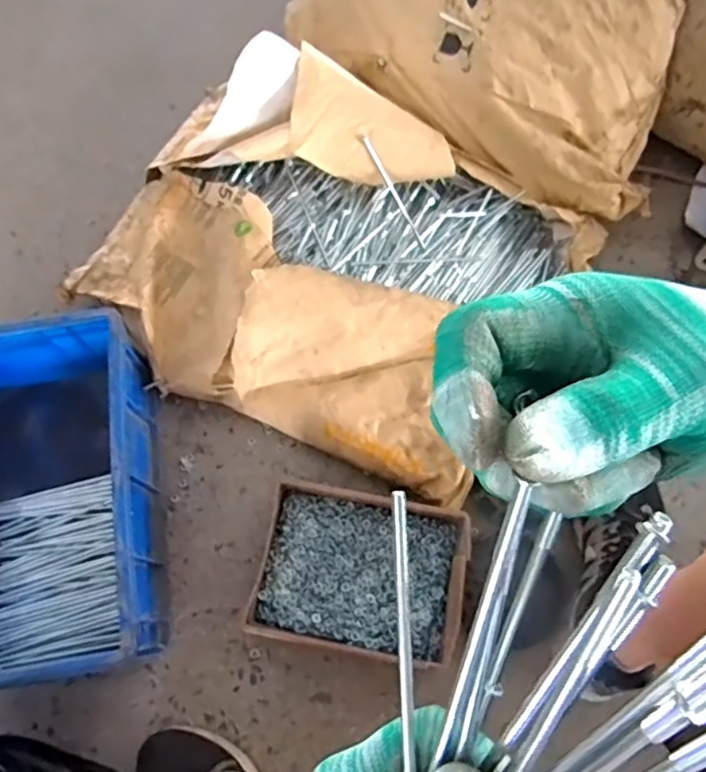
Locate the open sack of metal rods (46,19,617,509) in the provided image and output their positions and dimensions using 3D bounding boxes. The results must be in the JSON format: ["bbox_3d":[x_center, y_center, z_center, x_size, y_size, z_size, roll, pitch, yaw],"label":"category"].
[{"bbox_3d":[-0.036,-0.184,0.819,0.616,0.186,0.477,27,72,11],"label":"open sack of metal rods"}]

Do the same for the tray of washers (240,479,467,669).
[{"bbox_3d":[0.005,0.228,0.754,0.226,0.057,0.171,8,69,4],"label":"tray of washers"}]

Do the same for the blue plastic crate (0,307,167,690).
[{"bbox_3d":[-0.397,0.140,0.750,0.293,0.155,0.395,-9,70,-4],"label":"blue plastic crate"}]

